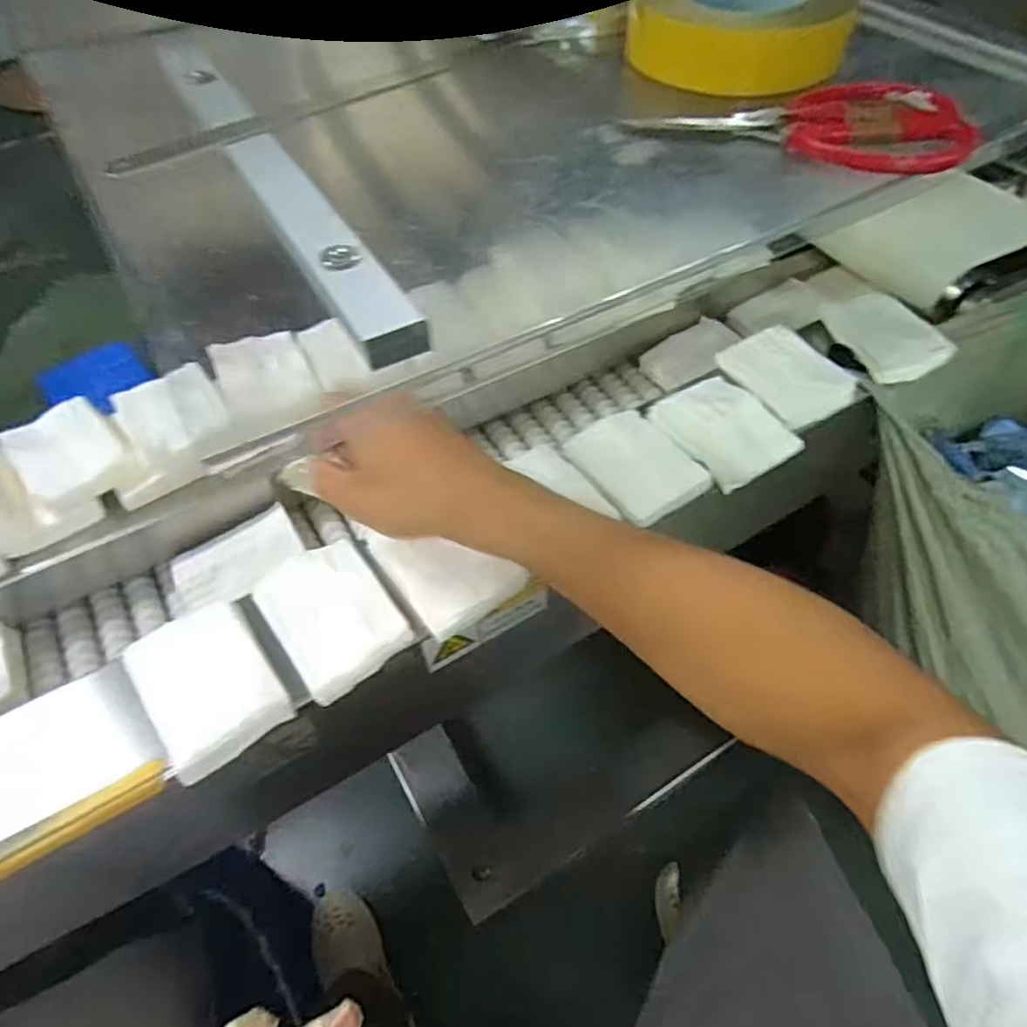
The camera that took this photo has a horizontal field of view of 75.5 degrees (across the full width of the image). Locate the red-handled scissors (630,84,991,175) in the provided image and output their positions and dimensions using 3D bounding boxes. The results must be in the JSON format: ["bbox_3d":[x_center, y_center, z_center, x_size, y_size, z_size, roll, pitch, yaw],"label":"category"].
[{"bbox_3d":[0.173,-0.240,0.396,0.184,0.016,0.087,20,56,15],"label":"red-handled scissors"}]

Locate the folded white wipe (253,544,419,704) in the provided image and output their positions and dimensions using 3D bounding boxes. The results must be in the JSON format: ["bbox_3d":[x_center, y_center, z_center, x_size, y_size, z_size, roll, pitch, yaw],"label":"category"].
[{"bbox_3d":[-0.123,0.067,0.448,0.073,0.019,0.098,-32,59,-21],"label":"folded white wipe"}]

